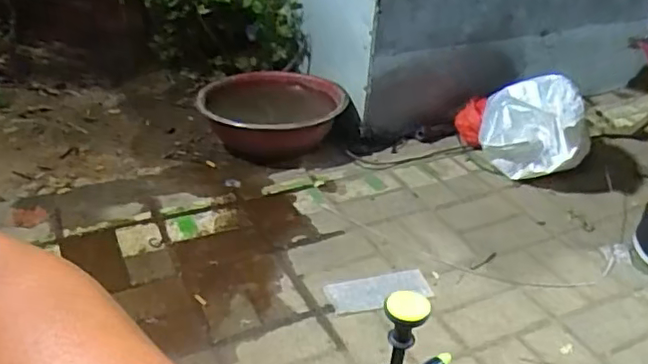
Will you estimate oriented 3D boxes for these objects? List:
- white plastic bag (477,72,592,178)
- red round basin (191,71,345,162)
[{"bbox_3d":[0.538,-0.136,1.529,0.258,0.217,0.194,14,34,15],"label":"white plastic bag"},{"bbox_3d":[-0.147,-0.195,1.691,0.407,0.131,0.441,1,33,-1],"label":"red round basin"}]

